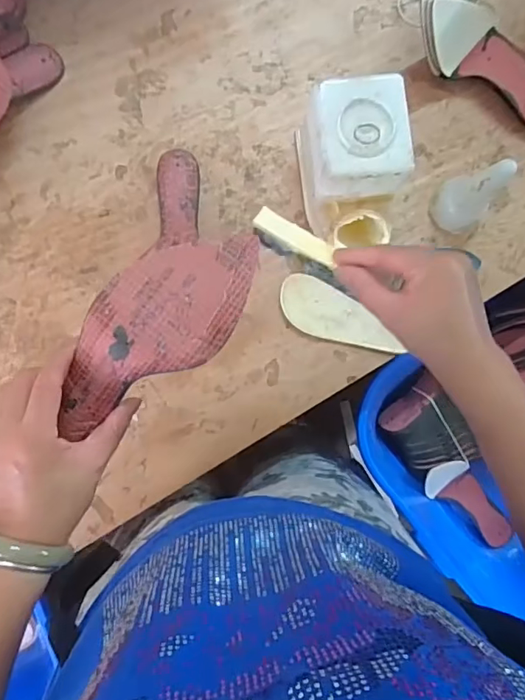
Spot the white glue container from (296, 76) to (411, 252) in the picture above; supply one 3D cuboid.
[{"bbox_3d":[0.106,-0.214,0.622,0.104,0.123,0.161,-6,88,-4],"label":"white glue container"}]

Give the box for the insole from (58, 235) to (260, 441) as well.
[{"bbox_3d":[-0.078,-0.016,0.381,0.191,0.048,0.083,-42,91,-4],"label":"insole"}]

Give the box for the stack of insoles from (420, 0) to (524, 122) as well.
[{"bbox_3d":[0.290,-0.369,0.661,0.240,0.068,0.080,24,86,-19],"label":"stack of insoles"}]

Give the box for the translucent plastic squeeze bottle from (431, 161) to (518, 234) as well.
[{"bbox_3d":[0.263,-0.194,0.627,0.072,0.127,0.067,-40,91,-5],"label":"translucent plastic squeeze bottle"}]

